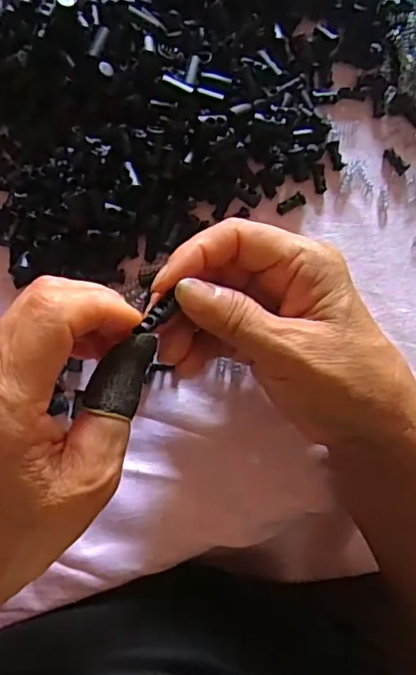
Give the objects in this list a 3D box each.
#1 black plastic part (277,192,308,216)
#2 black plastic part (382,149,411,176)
[{"bbox_3d":[0.048,-0.077,0.323,0.017,0.005,0.008,-26,84,-4],"label":"black plastic part"},{"bbox_3d":[0.110,-0.103,0.327,0.008,0.004,0.017,-41,85,-6],"label":"black plastic part"}]

